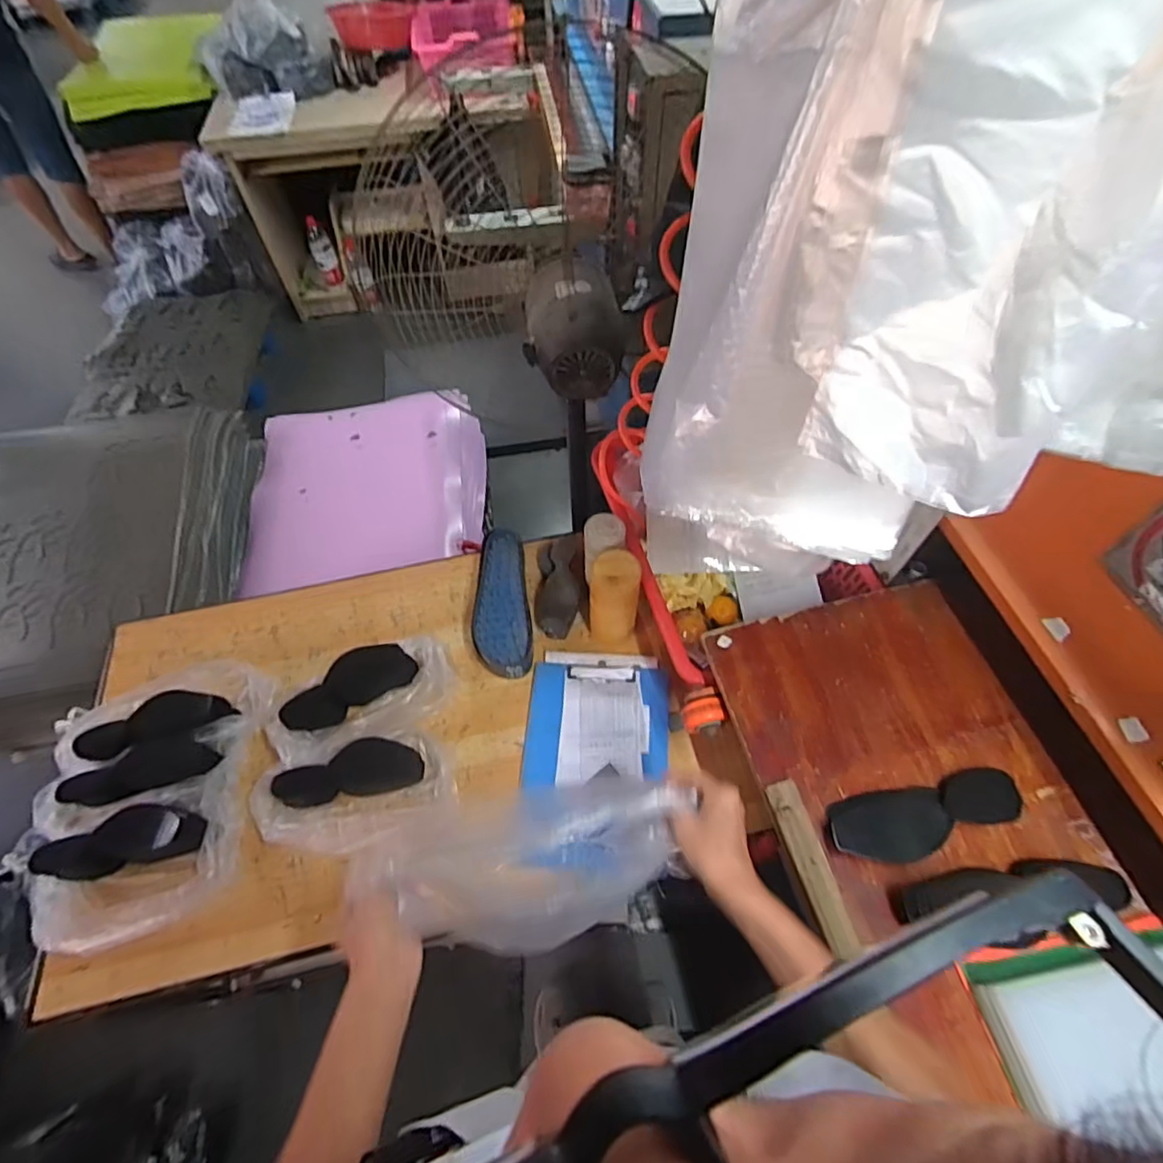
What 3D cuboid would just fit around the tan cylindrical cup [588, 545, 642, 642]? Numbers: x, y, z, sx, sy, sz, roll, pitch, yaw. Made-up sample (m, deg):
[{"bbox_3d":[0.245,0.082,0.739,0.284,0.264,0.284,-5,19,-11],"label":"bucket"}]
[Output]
[{"bbox_3d":[0.055,0.030,0.975,0.082,0.208,0.079,4,58,3],"label":"tan cylindrical cup"}]

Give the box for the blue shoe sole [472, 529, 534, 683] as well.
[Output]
[{"bbox_3d":[-0.143,0.041,1.046,0.097,0.073,0.282,-6,58,-3],"label":"blue shoe sole"}]

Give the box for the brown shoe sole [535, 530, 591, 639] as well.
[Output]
[{"bbox_3d":[-0.039,0.000,1.056,0.096,0.065,0.198,-6,58,-3],"label":"brown shoe sole"}]

